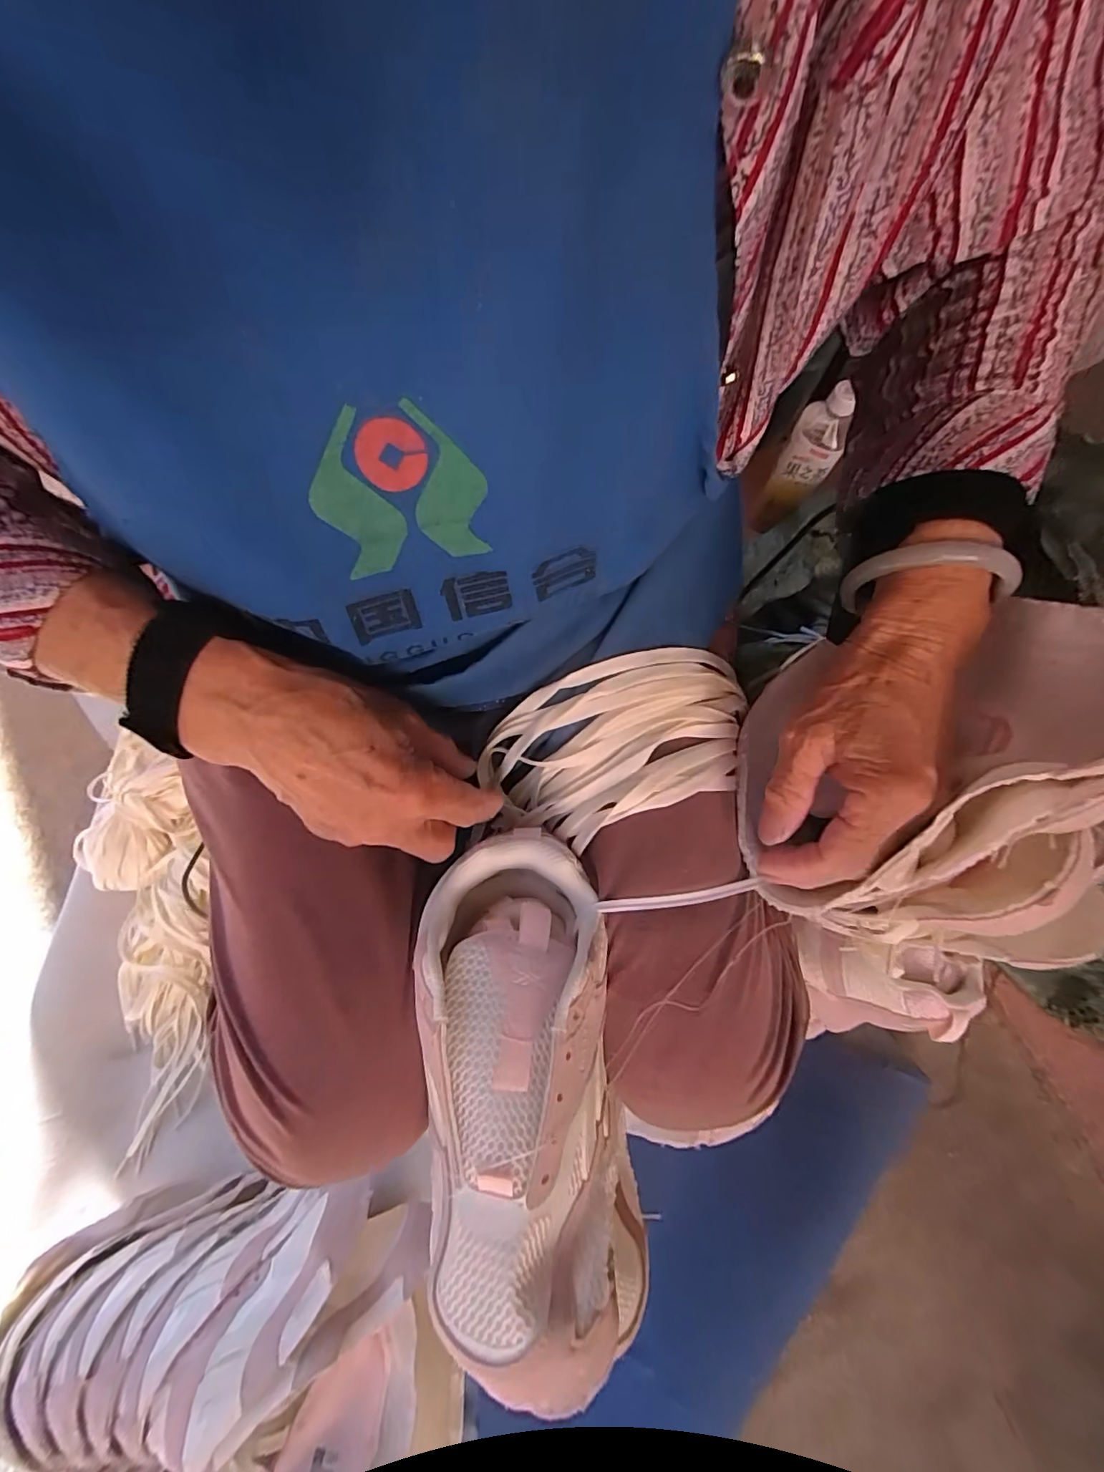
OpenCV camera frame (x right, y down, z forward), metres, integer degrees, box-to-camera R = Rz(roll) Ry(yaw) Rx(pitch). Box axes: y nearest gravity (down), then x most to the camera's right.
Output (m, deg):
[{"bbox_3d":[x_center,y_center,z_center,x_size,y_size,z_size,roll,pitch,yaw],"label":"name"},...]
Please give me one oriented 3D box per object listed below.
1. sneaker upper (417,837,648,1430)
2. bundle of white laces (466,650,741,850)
[{"bbox_3d":[-0.014,0.167,0.266,0.092,0.073,0.228,-6,70,-4],"label":"sneaker upper"},{"bbox_3d":[0.035,0.010,0.321,0.160,0.075,0.082,-21,77,-7],"label":"bundle of white laces"}]

